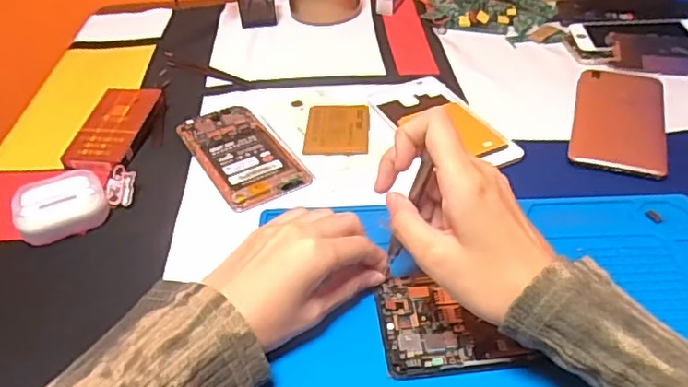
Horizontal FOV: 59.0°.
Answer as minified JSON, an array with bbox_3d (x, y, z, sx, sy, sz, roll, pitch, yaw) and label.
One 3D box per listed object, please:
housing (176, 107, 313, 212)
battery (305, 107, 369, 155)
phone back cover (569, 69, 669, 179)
[{"bbox_3d":[-0.090,-0.036,0.525,0.068,0.006,0.139,-24,44,-22],"label":"housing"},{"bbox_3d":[-0.005,-0.056,0.538,0.055,0.007,0.070,-1,40,4],"label":"battery"},{"bbox_3d":[0.242,-0.069,0.536,0.078,0.009,0.156,10,42,17],"label":"phone back cover"}]

